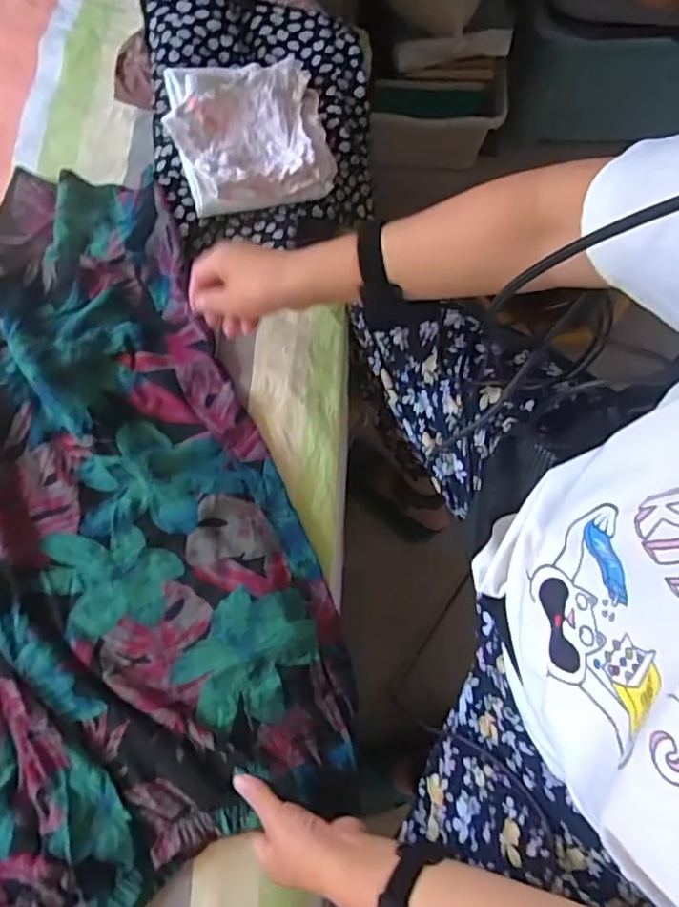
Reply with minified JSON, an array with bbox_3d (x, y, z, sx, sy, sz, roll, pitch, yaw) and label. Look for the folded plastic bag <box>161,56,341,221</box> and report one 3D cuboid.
[{"bbox_3d":[-0.097,-0.357,0.659,0.164,0.041,0.175,-14,76,-4],"label":"folded plastic bag"}]

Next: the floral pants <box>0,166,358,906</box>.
[{"bbox_3d":[-0.353,0.096,0.595,0.583,0.067,0.711,-23,77,-6],"label":"floral pants"}]

